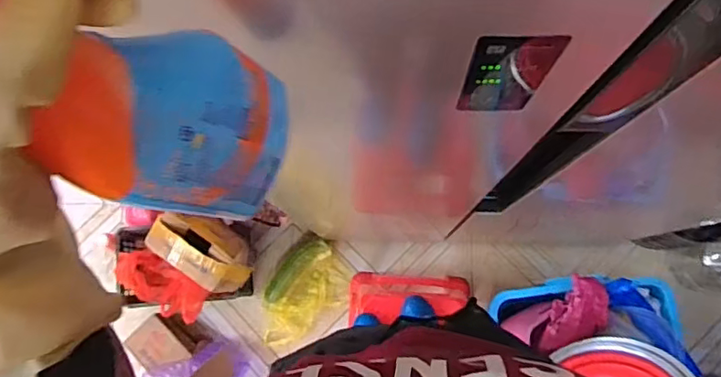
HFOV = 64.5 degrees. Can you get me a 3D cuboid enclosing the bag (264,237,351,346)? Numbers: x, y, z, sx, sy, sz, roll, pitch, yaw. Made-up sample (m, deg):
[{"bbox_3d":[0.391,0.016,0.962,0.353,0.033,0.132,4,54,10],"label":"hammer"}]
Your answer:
[{"bbox_3d":[-0.208,0.344,1.927,0.339,0.042,0.236,-37,81,-3],"label":"bag"}]

